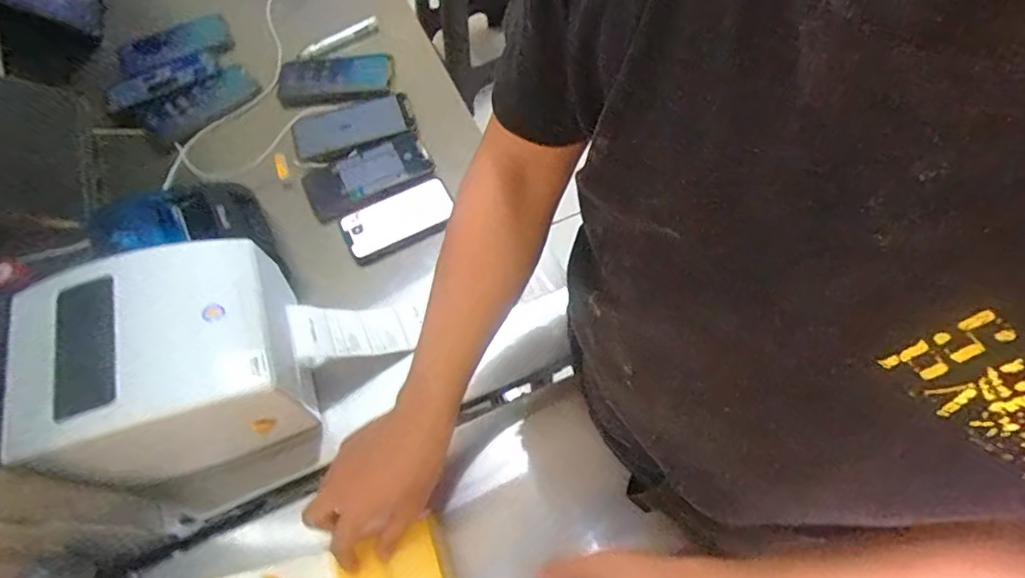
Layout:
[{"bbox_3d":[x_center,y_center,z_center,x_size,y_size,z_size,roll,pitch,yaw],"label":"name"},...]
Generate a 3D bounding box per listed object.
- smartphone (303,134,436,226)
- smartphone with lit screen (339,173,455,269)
[{"bbox_3d":[-0.196,-0.157,0.746,0.166,0.010,0.087,-27,65,-10],"label":"smartphone"},{"bbox_3d":[-0.148,-0.092,0.713,0.142,0.007,0.086,-30,66,-12],"label":"smartphone with lit screen"}]

